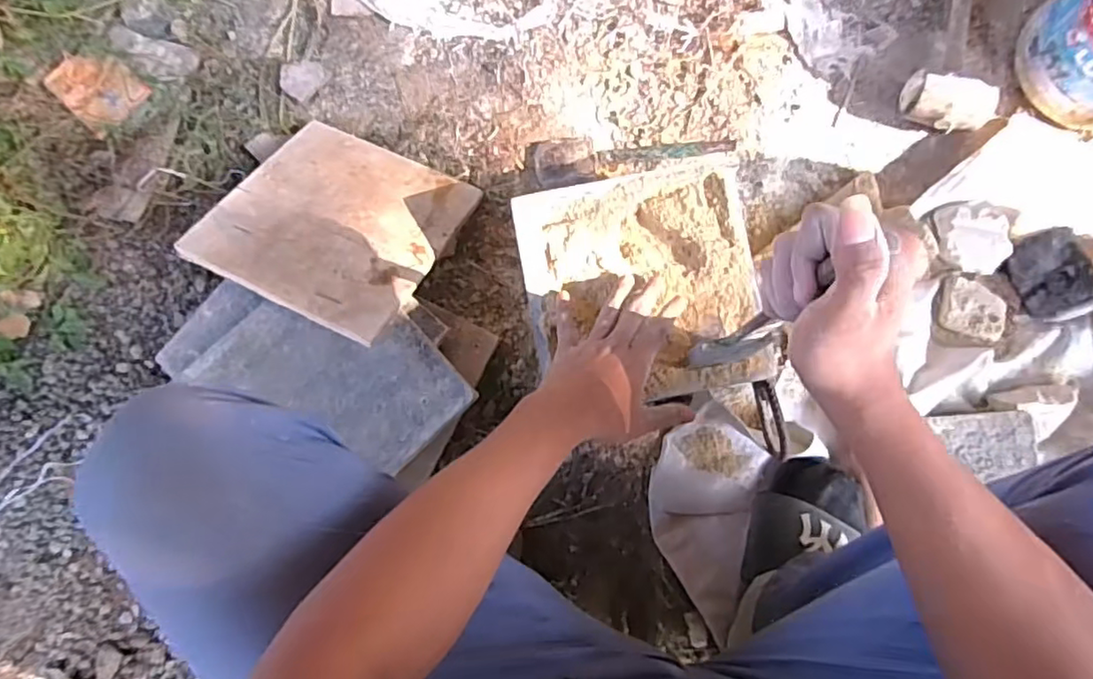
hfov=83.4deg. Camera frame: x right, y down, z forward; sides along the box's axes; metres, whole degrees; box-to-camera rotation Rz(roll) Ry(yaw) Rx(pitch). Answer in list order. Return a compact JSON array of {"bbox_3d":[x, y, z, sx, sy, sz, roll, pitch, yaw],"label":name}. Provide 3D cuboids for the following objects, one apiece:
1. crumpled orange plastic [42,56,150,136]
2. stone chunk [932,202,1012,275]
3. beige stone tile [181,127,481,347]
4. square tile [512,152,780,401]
[{"bbox_3d":[-0.570,-0.319,0.771,0.115,0.012,0.084,41,85,10],"label":"crumpled orange plastic"},{"bbox_3d":[0.497,-0.118,0.717,0.072,0.035,0.083,-12,83,3],"label":"stone chunk"},{"bbox_3d":[-0.240,-0.137,0.710,0.239,0.013,0.246,25,58,6],"label":"beige stone tile"},{"bbox_3d":[0.097,-0.055,0.617,0.225,0.017,0.225,-11,83,3],"label":"square tile"}]

